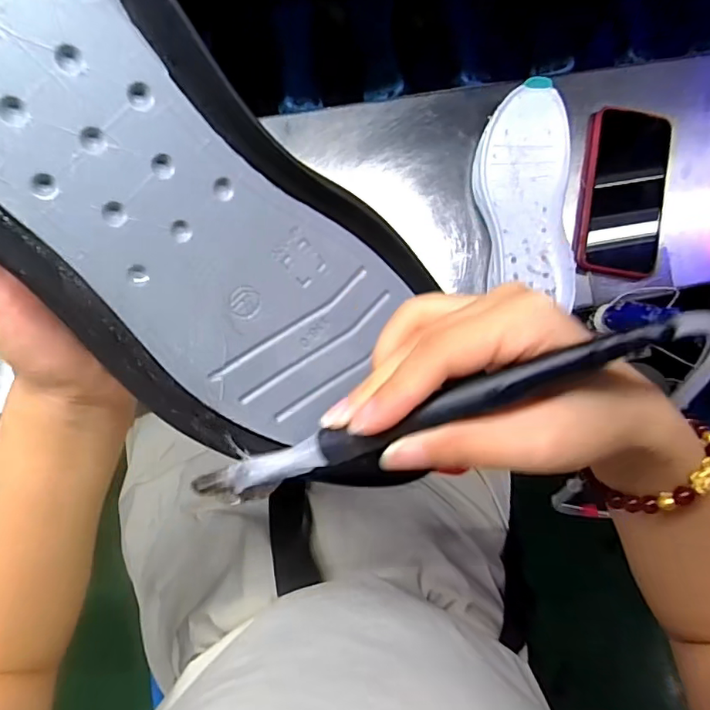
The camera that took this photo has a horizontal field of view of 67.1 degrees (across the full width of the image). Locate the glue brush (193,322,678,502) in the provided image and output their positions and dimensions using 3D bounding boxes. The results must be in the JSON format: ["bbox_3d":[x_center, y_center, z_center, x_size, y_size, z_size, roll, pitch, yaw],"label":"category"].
[{"bbox_3d":[0.020,0.024,0.190,0.176,0.013,0.016,-22,88,17],"label":"glue brush"}]

